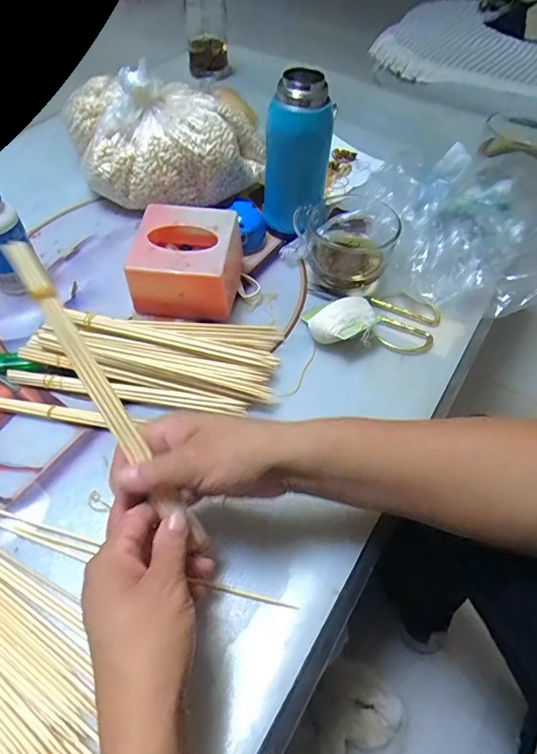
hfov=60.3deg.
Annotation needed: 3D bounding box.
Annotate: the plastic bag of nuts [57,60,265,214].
[{"bbox_3d":[-0.141,-0.328,0.653,0.254,0.137,0.161,-13,56,-12],"label":"plastic bag of nuts"}]

